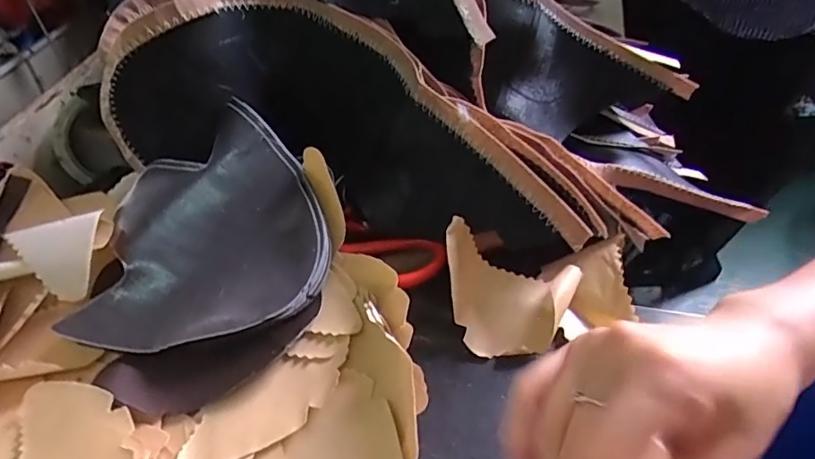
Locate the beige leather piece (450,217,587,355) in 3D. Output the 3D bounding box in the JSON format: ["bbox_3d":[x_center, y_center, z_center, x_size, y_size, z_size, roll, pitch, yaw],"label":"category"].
[{"bbox_3d":[0.070,0.046,0.379,0.096,0.057,0.074,9,47,11],"label":"beige leather piece"}]

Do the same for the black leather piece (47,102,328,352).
[{"bbox_3d":[-0.150,-0.004,0.394,0.172,0.015,0.170,-11,66,-4],"label":"black leather piece"}]

